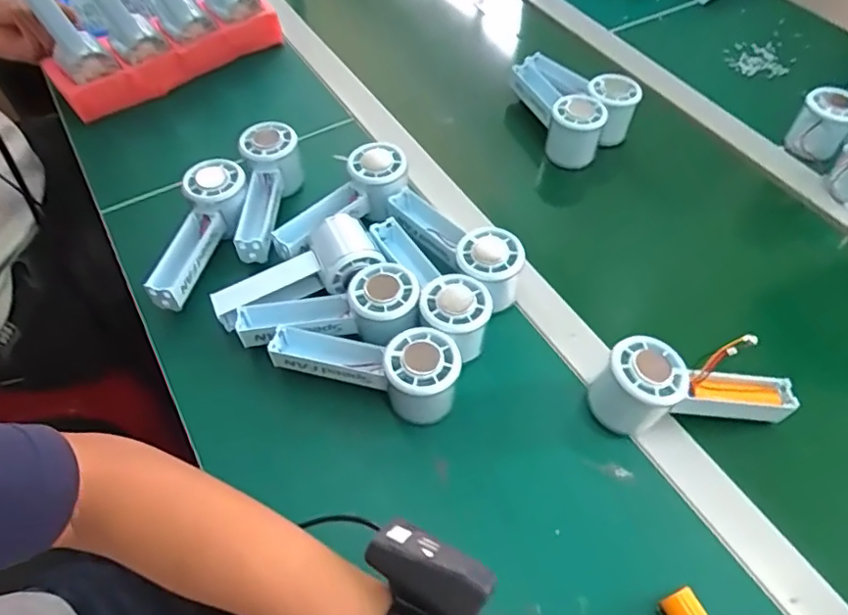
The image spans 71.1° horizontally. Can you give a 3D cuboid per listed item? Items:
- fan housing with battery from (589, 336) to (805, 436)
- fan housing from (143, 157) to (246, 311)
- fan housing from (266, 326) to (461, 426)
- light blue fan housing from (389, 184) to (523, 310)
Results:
[{"bbox_3d":[0.208,0.056,0.451,0.152,0.068,0.052,-4,54,1],"label":"fan housing with battery"},{"bbox_3d":[-0.208,-0.071,0.546,0.052,0.047,0.154,11,67,11],"label":"fan housing"},{"bbox_3d":[-0.046,0.045,0.477,0.149,0.065,0.051,14,56,13],"label":"fan housing"},{"bbox_3d":[0.030,-0.059,0.551,0.056,0.065,0.157,-31,58,-18],"label":"light blue fan housing"}]

